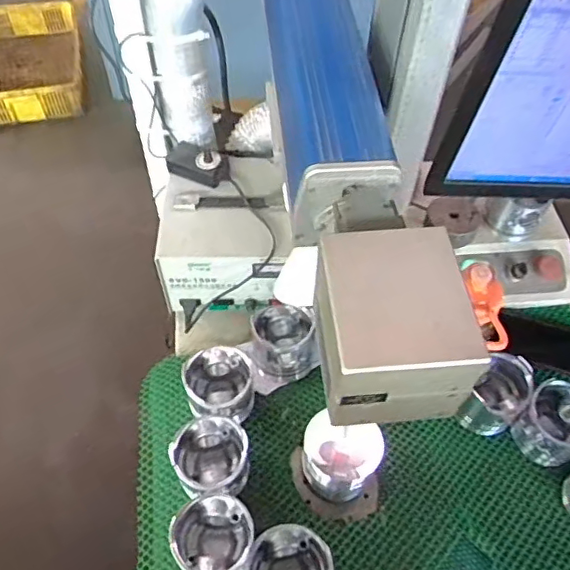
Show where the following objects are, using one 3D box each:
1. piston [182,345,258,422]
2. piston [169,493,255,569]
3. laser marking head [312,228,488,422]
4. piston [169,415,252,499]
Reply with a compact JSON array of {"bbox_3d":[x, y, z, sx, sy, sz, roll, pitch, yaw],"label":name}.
[{"bbox_3d":[-0.089,0.139,0.757,0.091,0.076,0.089,2,55,-2],"label":"piston"},{"bbox_3d":[-0.082,0.297,0.650,0.087,0.080,0.089,2,55,-2],"label":"piston"},{"bbox_3d":[0.076,0.026,0.410,0.103,0.101,0.124,-1,55,-4],"label":"laser marking head"},{"bbox_3d":[-0.090,0.219,0.698,0.089,0.079,0.092,2,55,-2],"label":"piston"}]

